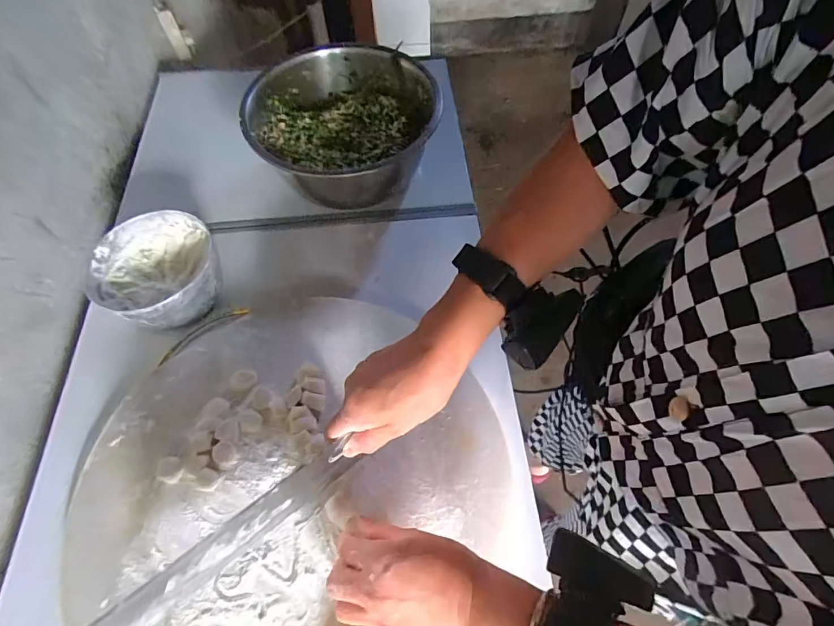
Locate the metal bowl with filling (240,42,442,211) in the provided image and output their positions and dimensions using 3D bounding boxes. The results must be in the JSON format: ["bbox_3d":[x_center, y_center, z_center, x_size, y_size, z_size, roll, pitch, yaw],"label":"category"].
[{"bbox_3d":[-0.103,-0.265,0.650,0.246,0.124,0.264,-1,60,1],"label":"metal bowl with filling"}]

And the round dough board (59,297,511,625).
[{"bbox_3d":[-0.130,0.175,0.451,0.411,0.040,0.414,0,58,1],"label":"round dough board"}]

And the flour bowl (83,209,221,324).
[{"bbox_3d":[-0.321,-0.049,0.549,0.143,0.067,0.141,-1,60,1],"label":"flour bowl"}]

